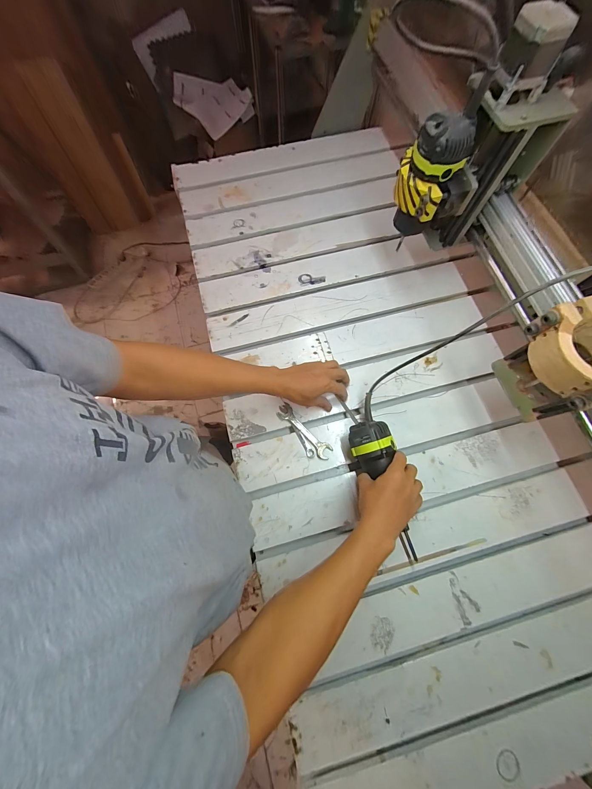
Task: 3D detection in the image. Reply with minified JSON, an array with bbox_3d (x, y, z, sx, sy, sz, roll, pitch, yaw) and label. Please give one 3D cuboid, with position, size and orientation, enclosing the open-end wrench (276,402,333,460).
[{"bbox_3d":[0.018,0.075,0.578,0.136,0.006,0.033,44,78,12],"label":"open-end wrench"}]

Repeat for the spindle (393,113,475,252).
[{"bbox_3d":[0.211,-0.353,0.467,0.094,0.148,0.085,21,74,7],"label":"spindle"}]

